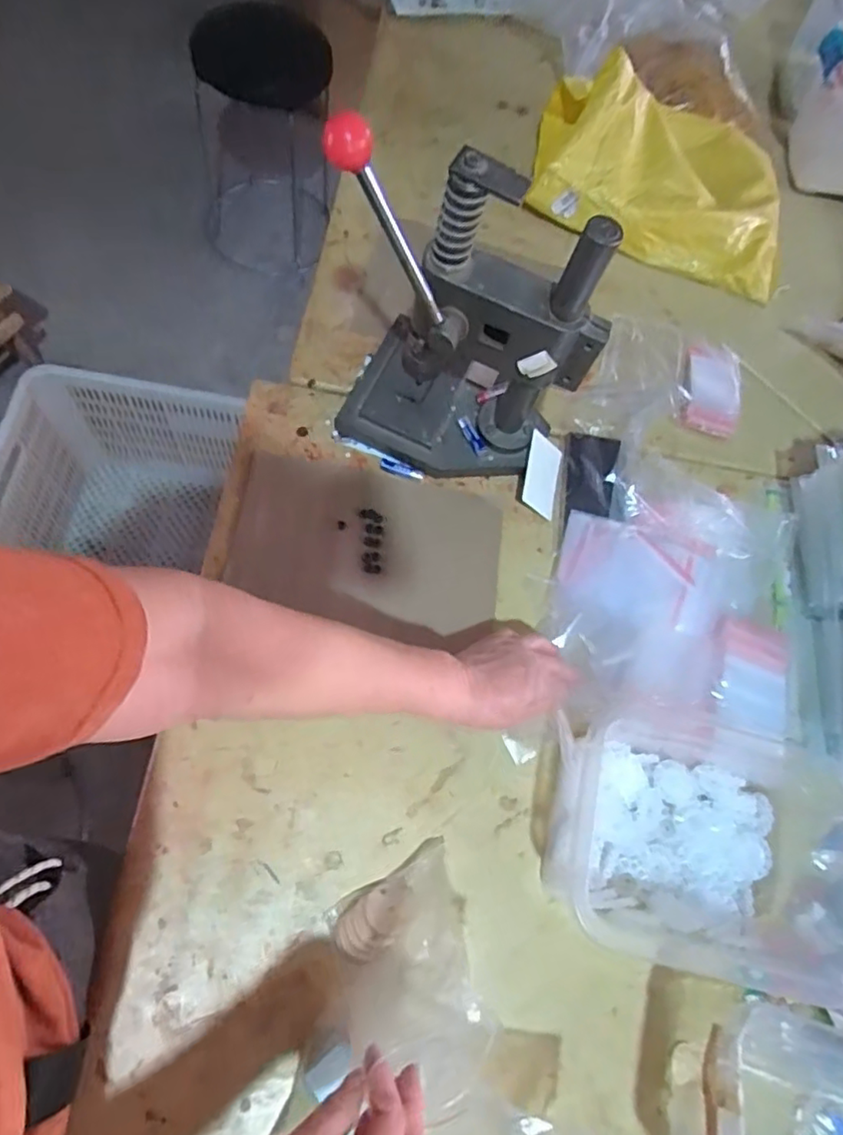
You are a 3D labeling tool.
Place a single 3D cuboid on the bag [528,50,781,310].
[{"bbox_3d":[0.355,-0.575,0.861,0.370,0.125,0.265,18,67,-2],"label":"bag"}]

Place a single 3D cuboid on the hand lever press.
[{"bbox_3d":[0.039,-0.232,0.595,0.242,0.311,0.172,18,67,-2],"label":"hand lever press"}]

